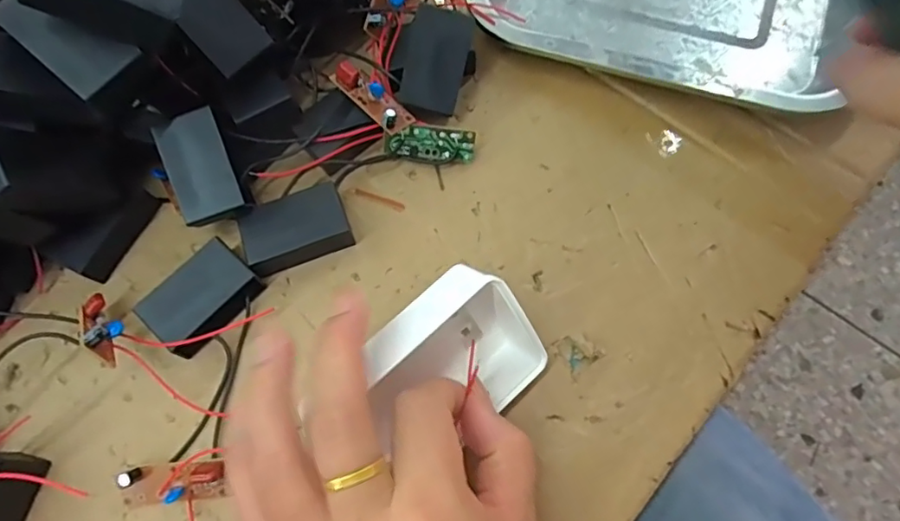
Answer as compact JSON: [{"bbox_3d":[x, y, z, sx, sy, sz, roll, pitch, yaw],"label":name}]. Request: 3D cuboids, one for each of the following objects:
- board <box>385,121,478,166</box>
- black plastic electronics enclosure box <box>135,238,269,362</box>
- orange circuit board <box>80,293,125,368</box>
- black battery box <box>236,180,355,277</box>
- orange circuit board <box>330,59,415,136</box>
[{"bbox_3d":[-0.009,-0.057,0.276,0.043,0.005,0.019,6,112,-5],"label":"board"},{"bbox_3d":[-0.111,0.017,0.253,0.030,0.018,0.047,40,75,16],"label":"black plastic electronics enclosure box"},{"bbox_3d":[-0.148,0.028,0.237,0.012,0.018,0.040,-39,41,-12],"label":"orange circuit board"},{"bbox_3d":[-0.072,-0.014,0.264,0.047,0.017,0.032,-21,69,-6],"label":"black battery box"},{"bbox_3d":[-0.037,-0.079,0.266,0.043,0.013,0.016,41,76,4],"label":"orange circuit board"}]

